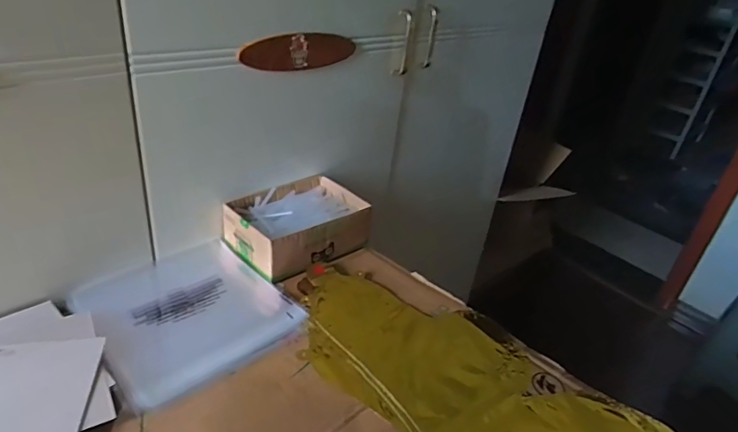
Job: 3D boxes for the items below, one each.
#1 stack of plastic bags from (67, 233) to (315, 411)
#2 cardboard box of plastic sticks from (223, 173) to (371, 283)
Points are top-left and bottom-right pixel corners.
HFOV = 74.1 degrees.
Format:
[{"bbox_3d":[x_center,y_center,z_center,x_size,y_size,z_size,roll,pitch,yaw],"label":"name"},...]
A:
[{"bbox_3d":[-0.229,0.112,0.609,0.235,0.024,0.215,30,37,33],"label":"stack of plastic bags"},{"bbox_3d":[-0.104,0.011,0.729,0.189,0.065,0.137,-20,40,-38],"label":"cardboard box of plastic sticks"}]

